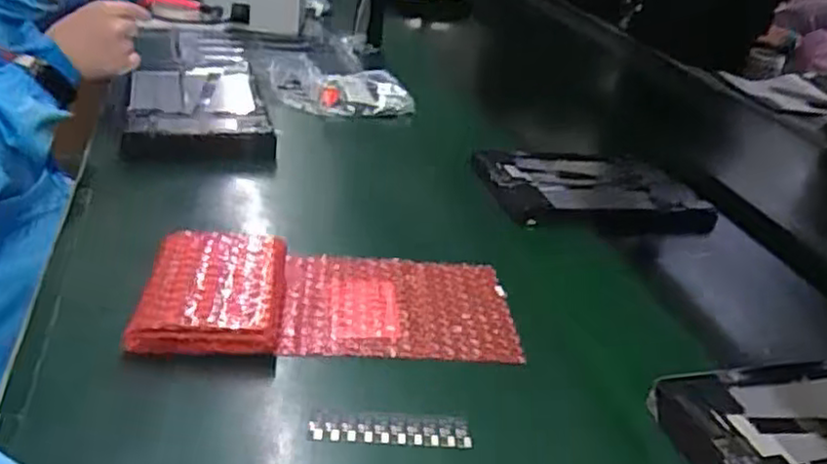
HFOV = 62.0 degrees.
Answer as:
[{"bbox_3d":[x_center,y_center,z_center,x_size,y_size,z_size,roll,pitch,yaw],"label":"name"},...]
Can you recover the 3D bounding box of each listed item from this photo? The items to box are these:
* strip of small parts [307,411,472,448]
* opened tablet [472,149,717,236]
[{"bbox_3d":[-0.015,0.123,0.426,0.098,0.009,0.022,7,29,-6],"label":"strip of small parts"},{"bbox_3d":[0.202,-0.050,0.782,0.245,0.019,0.164,0,34,-14],"label":"opened tablet"}]

